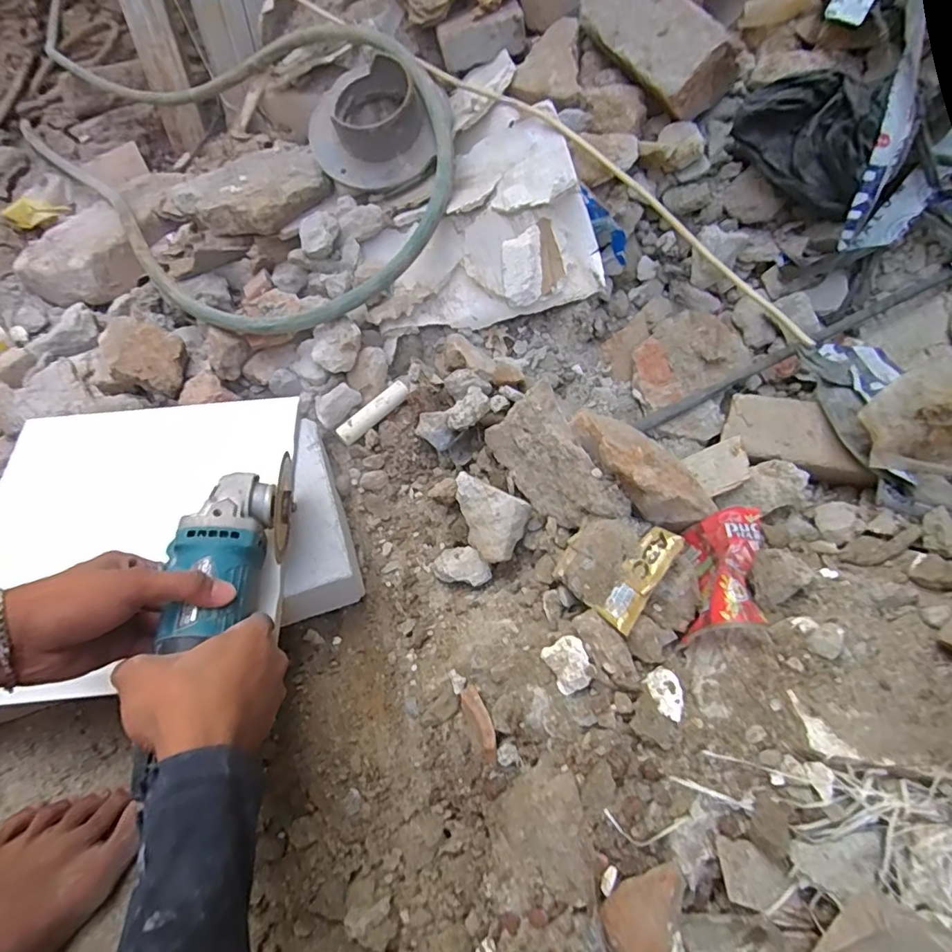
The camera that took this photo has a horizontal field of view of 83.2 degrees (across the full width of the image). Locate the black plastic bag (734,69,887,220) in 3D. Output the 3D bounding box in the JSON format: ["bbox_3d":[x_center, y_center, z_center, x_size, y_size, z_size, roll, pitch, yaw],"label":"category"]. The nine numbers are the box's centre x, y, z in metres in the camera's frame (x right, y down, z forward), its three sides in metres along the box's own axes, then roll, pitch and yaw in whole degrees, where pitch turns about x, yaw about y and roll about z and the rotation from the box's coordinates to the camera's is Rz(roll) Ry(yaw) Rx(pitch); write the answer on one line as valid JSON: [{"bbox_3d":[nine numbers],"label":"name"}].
[{"bbox_3d":[0.332,-0.340,0.554,0.132,0.106,0.075,18,63,13],"label":"black plastic bag"}]

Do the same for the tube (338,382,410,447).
[{"bbox_3d":[-0.115,-0.071,0.597,0.092,0.019,0.020,-40,66,-18],"label":"tube"}]

